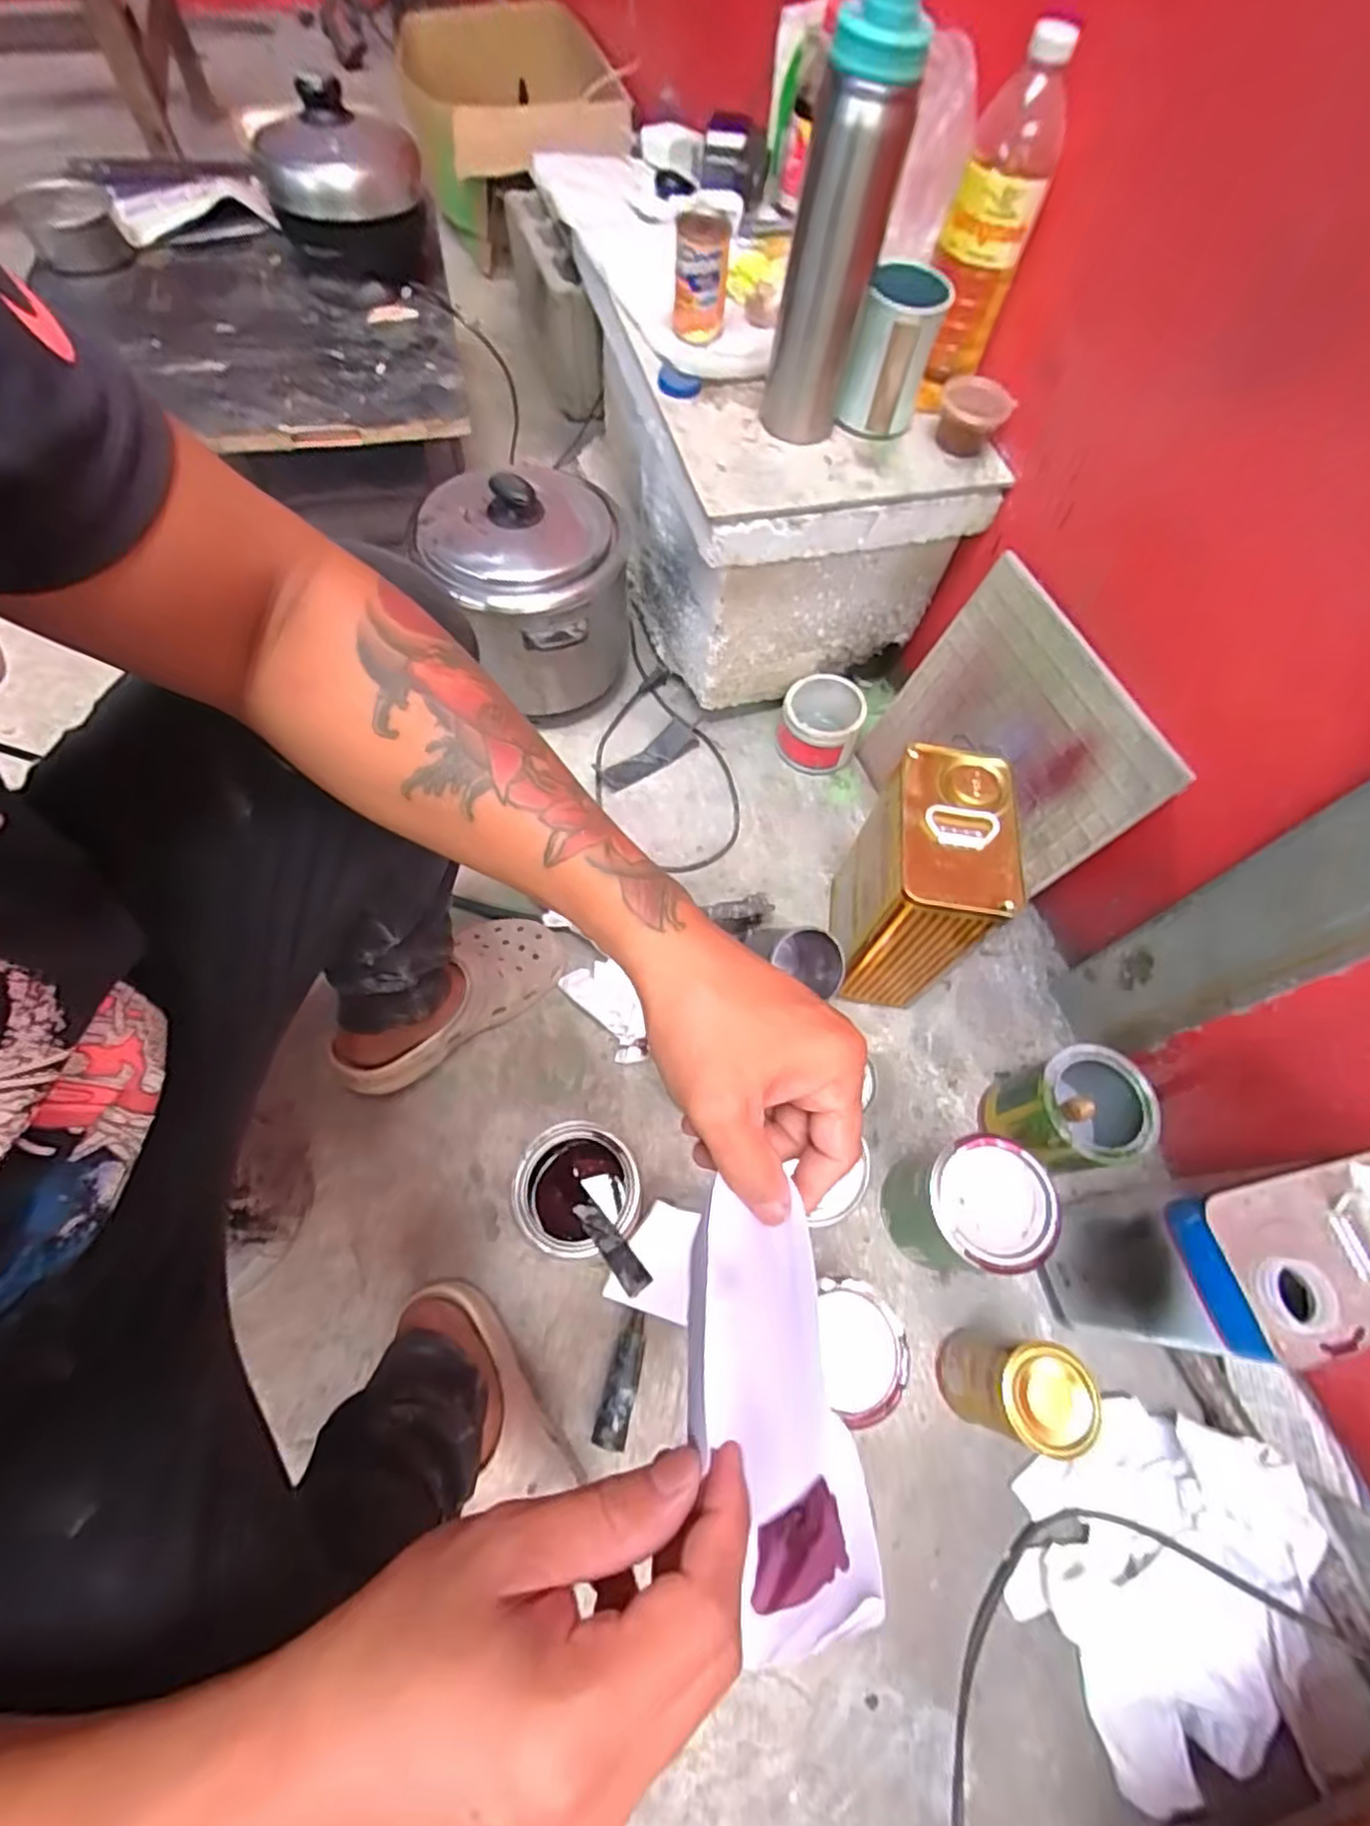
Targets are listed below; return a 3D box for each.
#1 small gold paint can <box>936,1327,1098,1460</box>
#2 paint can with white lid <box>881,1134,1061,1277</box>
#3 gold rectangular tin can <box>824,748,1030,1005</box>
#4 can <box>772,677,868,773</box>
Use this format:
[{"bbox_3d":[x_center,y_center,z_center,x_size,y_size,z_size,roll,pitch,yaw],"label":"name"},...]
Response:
[{"bbox_3d":[0.265,0.387,0.558,0.062,0.145,0.068,9,63,2],"label":"small gold paint can"},{"bbox_3d":[0.253,0.266,0.626,0.107,0.134,0.109,6,63,1],"label":"paint can with white lid"},{"bbox_3d":[0.236,-0.022,0.704,0.104,0.248,0.163,11,63,0],"label":"gold rectangular tin can"},{"bbox_3d":[0.177,-0.250,0.906,0.099,0.084,0.099,2,64,-4],"label":"can"}]

